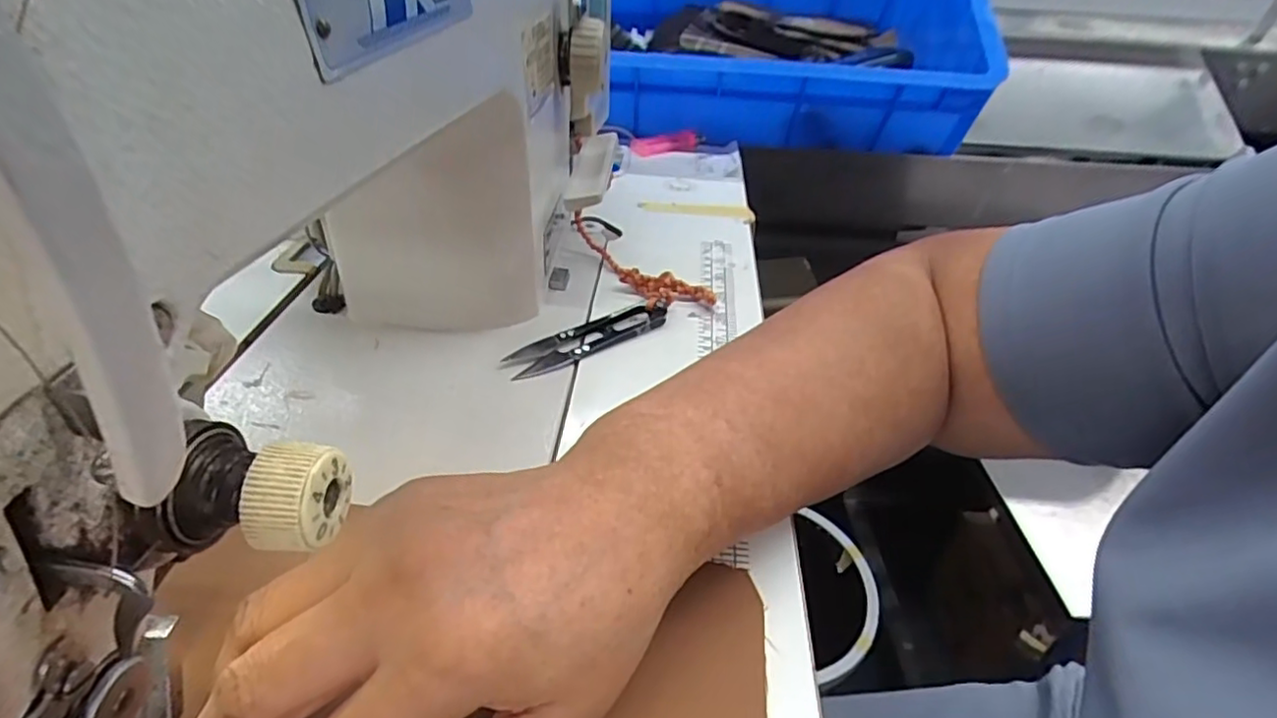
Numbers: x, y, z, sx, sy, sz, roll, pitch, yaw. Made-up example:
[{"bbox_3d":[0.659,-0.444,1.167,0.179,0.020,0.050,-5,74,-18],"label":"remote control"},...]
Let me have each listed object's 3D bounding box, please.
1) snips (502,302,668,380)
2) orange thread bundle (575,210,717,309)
[{"bbox_3d":[-0.027,-0.014,0.369,0.101,0.014,0.026,-23,44,-30],"label":"snips"},{"bbox_3d":[0.001,-0.066,0.435,0.047,0.023,0.115,-16,41,-24],"label":"orange thread bundle"}]

